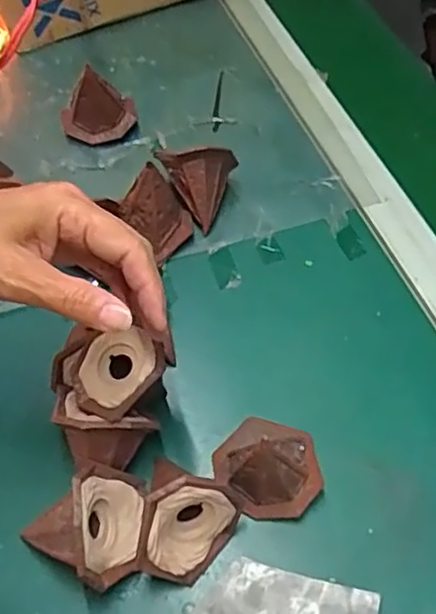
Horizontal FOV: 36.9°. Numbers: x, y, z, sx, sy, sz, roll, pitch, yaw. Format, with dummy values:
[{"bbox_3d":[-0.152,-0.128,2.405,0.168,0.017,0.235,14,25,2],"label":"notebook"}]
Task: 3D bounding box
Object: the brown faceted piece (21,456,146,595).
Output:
[{"bbox_3d":[-0.071,0.120,0.376,0.064,0.054,0.061,-1,55,1],"label":"brown faceted piece"}]

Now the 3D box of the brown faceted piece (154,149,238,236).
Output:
[{"bbox_3d":[-0.016,-0.097,0.520,0.064,0.055,0.055,-5,55,-1],"label":"brown faceted piece"}]

